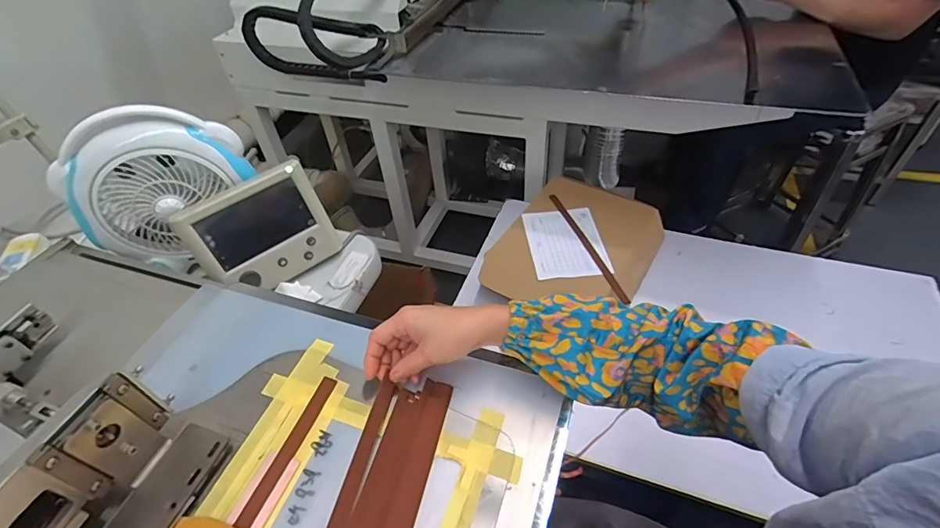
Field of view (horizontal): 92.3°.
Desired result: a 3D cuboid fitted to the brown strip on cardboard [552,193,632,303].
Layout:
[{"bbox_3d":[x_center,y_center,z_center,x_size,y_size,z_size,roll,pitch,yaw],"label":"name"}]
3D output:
[{"bbox_3d":[0.246,-0.050,0.964,0.020,0.008,0.337,-14,46,-8],"label":"brown strip on cardboard"}]

